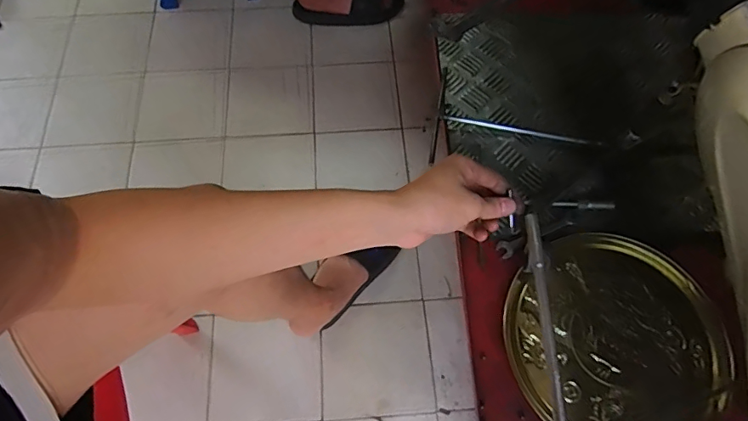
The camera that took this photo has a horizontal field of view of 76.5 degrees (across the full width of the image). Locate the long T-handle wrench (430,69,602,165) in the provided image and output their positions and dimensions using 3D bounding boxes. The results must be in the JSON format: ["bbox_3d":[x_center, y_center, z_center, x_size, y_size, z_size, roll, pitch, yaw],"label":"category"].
[{"bbox_3d":[0.208,-0.123,0.688,0.234,0.020,0.142,9,65,2],"label":"long T-handle wrench"}]

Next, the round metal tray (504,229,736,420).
[{"bbox_3d":[0.290,0.150,0.568,0.248,0.023,0.259,0,64,-1],"label":"round metal tray"}]

